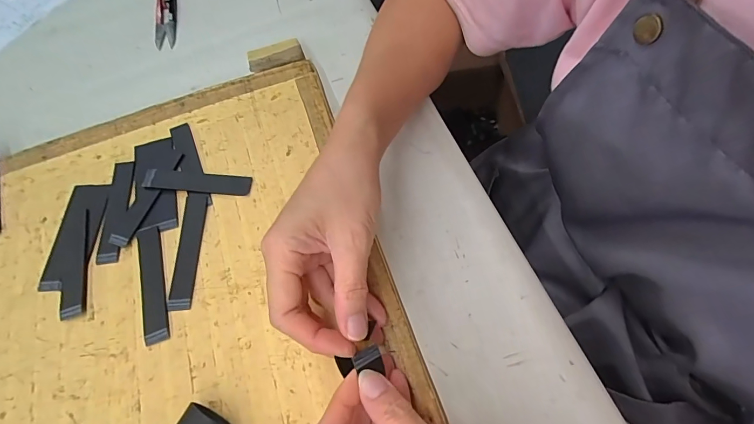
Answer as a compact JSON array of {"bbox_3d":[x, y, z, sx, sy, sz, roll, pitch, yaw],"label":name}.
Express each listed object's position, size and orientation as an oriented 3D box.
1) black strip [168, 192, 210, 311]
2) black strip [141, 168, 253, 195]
[{"bbox_3d":[-0.149,0.028,0.308,0.018,0.004,0.096,-3,64,2],"label":"black strip"},{"bbox_3d":[-0.151,-0.026,0.330,0.090,0.005,0.018,3,63,4],"label":"black strip"}]

